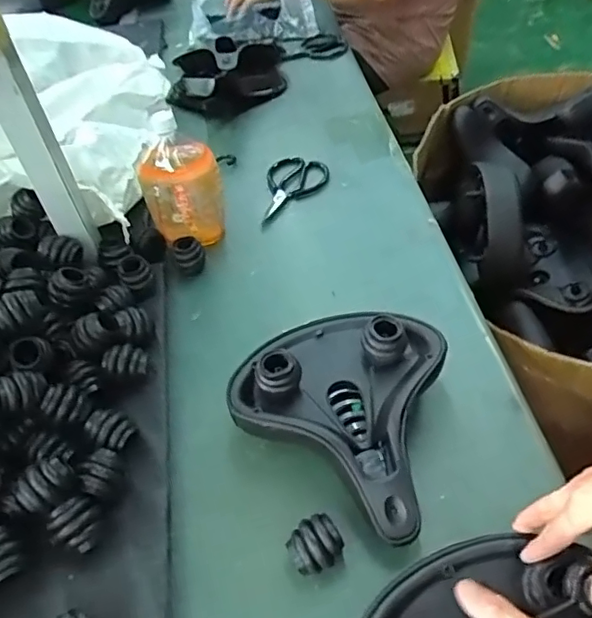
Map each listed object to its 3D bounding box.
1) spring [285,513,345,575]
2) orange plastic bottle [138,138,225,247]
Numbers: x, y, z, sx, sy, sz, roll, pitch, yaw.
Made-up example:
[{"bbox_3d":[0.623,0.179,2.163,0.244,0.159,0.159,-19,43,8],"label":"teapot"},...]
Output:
[{"bbox_3d":[0.018,0.229,0.534,0.048,0.040,0.044,-22,51,-13],"label":"spring"},{"bbox_3d":[-0.163,-0.164,0.819,0.108,0.137,0.097,-16,50,-8],"label":"orange plastic bottle"}]

